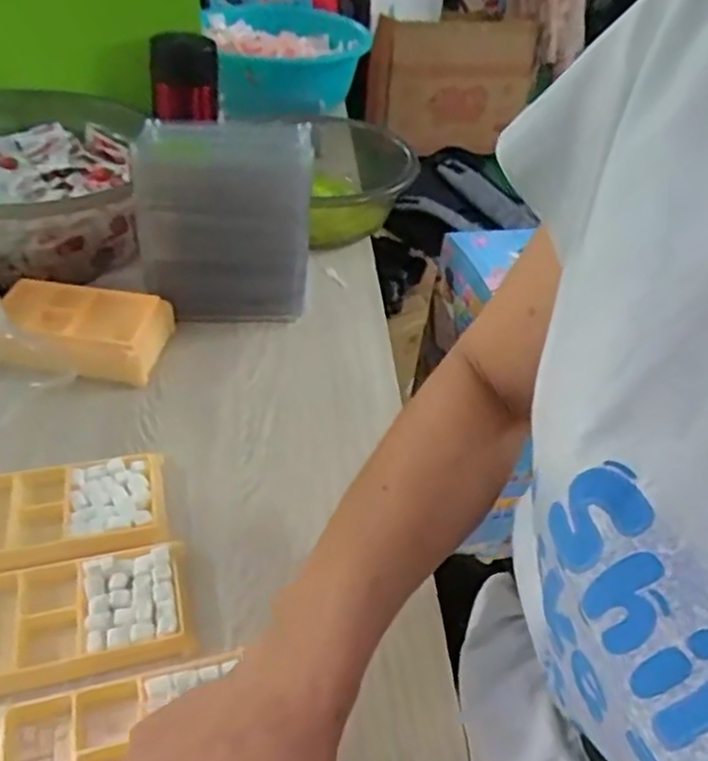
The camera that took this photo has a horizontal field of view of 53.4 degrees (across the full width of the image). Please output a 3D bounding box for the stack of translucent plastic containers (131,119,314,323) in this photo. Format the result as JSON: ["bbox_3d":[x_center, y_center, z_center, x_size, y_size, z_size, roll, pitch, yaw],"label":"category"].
[{"bbox_3d":[-0.112,-0.141,0.630,0.140,0.150,0.100,1,40,-8],"label":"stack of translucent plastic containers"}]

